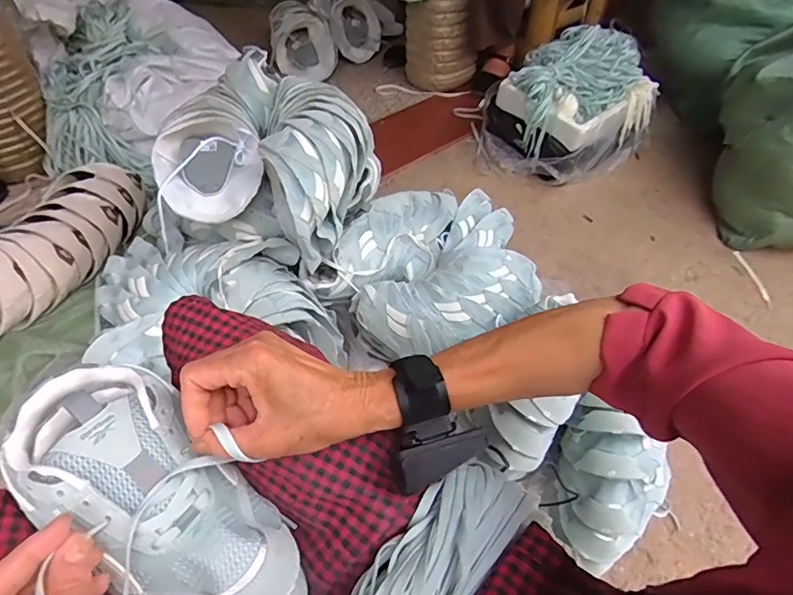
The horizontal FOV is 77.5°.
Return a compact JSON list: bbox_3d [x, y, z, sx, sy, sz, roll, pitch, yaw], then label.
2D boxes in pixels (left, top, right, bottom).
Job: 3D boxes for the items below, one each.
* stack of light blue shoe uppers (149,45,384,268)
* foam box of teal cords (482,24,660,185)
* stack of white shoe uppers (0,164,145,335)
[{"bbox_3d":[-0.209,-0.235,0.875,0.317,0.193,0.355,9,48,7],"label":"stack of light blue shoe uppers"},{"bbox_3d":[0.439,-0.494,1.293,0.395,0.271,0.315,-26,53,-23],"label":"foam box of teal cords"},{"bbox_3d":[-0.658,-0.067,0.859,0.181,0.107,0.493,28,53,23],"label":"stack of white shoe uppers"}]

